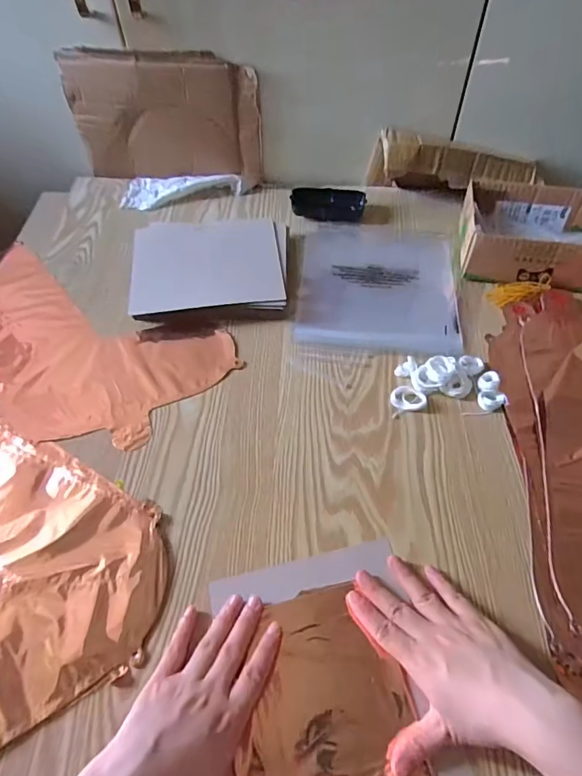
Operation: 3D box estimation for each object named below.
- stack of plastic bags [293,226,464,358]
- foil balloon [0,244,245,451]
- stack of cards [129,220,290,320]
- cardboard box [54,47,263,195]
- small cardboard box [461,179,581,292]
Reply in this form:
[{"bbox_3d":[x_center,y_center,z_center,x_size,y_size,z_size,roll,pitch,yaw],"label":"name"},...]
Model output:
[{"bbox_3d":[0.114,-0.140,0.619,0.200,0.011,0.235,4,54,4],"label":"stack of plastic bags"},{"bbox_3d":[-0.280,-0.064,0.579,0.395,0.011,0.213,31,60,22],"label":"foil balloon"},{"bbox_3d":[-0.104,-0.161,0.614,0.196,0.026,0.160,-3,54,0],"label":"stack of cards"},{"bbox_3d":[-0.182,-0.390,0.690,0.267,0.173,0.036,8,54,8],"label":"cardboard box"},{"bbox_3d":[0.320,-0.200,0.613,0.181,0.064,0.142,9,55,9],"label":"small cardboard box"}]

